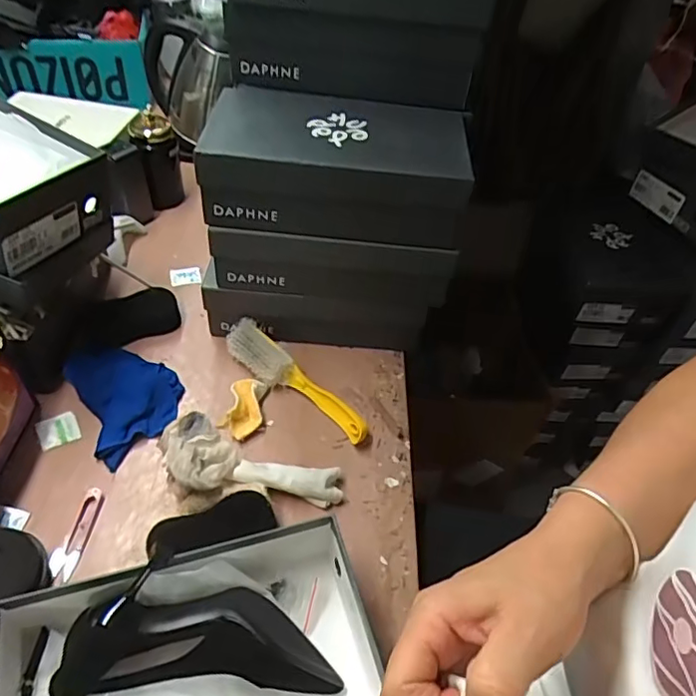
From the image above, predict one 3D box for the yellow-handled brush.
[{"bbox_3d":[-0.074,0.034,0.722,0.213,0.043,0.051,33,52,21],"label":"yellow-handled brush"}]

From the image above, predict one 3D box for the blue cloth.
[{"bbox_3d":[-0.271,0.054,0.695,0.114,0.032,0.161,-23,54,-25],"label":"blue cloth"}]

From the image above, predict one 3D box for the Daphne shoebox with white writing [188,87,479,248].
[{"bbox_3d":[-0.010,-0.218,0.662,0.288,0.097,0.167,7,47,-1],"label":"Daphne shoebox with white writing"}]

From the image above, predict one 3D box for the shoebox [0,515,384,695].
[{"bbox_3d":[-0.131,0.270,0.478,0.302,0.085,0.181,-12,50,-17],"label":"shoebox"}]

